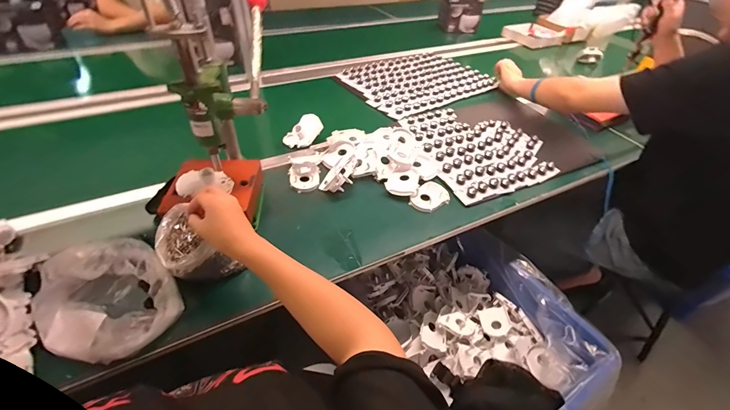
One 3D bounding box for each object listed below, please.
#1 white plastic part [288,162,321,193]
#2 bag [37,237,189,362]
[{"bbox_3d":[-0.140,-0.063,0.753,0.068,0.022,0.077,-3,53,-9],"label":"white plastic part"},{"bbox_3d":[-0.378,0.137,0.489,0.189,0.071,0.159,35,52,29],"label":"bag"}]

